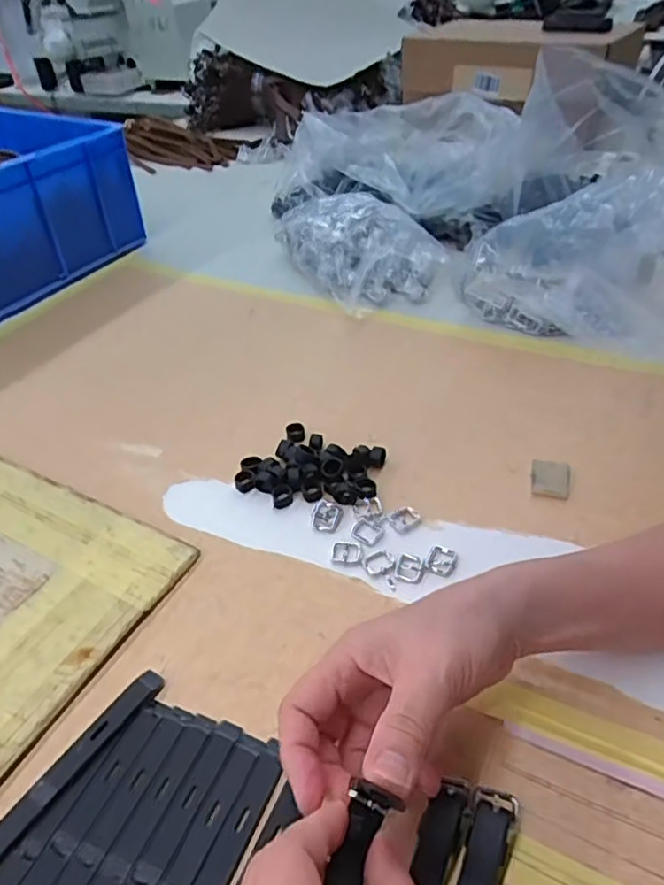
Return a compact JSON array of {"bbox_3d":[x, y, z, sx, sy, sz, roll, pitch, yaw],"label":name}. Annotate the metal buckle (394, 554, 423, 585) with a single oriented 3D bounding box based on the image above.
[{"bbox_3d":[0.055,0.089,0.426,0.019,0.004,0.023,11,43,18],"label":"metal buckle"}]

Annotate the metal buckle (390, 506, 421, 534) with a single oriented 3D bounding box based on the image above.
[{"bbox_3d":[0.056,0.058,0.464,0.019,0.004,0.023,29,51,34],"label":"metal buckle"}]

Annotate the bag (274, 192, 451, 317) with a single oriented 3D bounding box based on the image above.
[{"bbox_3d":[0.034,-0.259,0.785,0.151,0.071,0.241,-20,43,-17],"label":"bag"}]

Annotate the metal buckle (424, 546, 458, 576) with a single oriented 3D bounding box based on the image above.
[{"bbox_3d":[0.078,0.083,0.429,0.020,0.004,0.024,17,45,24],"label":"metal buckle"}]

